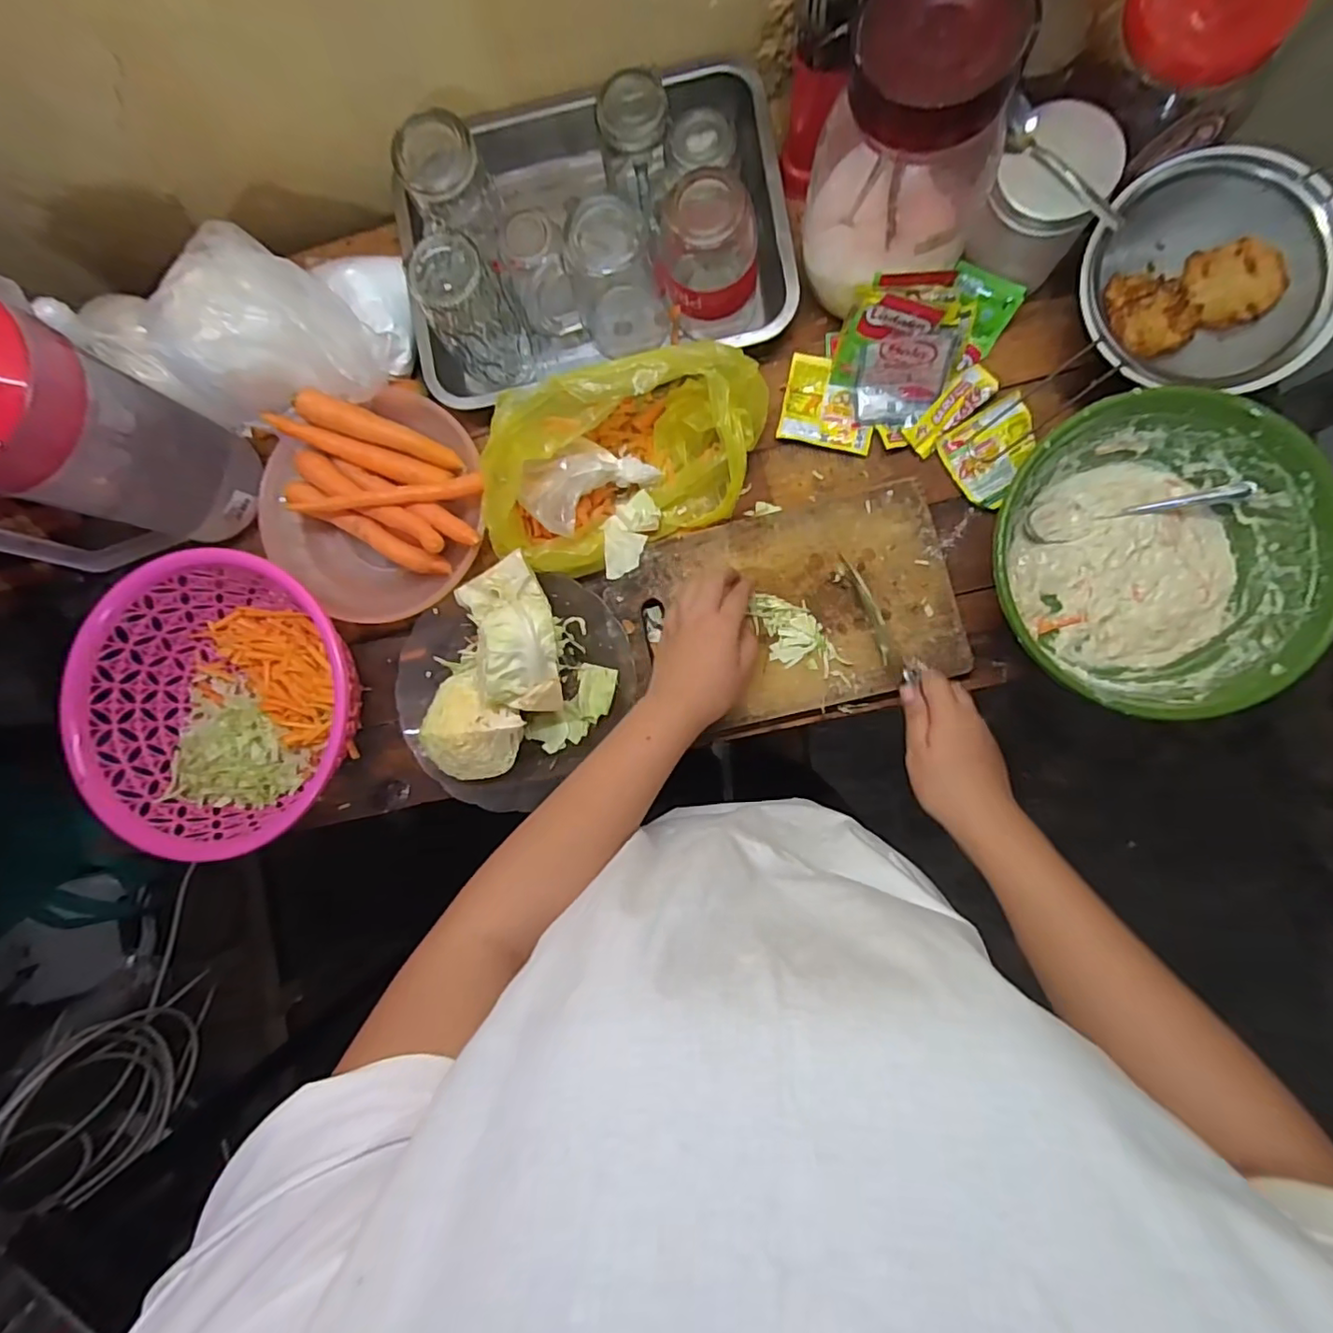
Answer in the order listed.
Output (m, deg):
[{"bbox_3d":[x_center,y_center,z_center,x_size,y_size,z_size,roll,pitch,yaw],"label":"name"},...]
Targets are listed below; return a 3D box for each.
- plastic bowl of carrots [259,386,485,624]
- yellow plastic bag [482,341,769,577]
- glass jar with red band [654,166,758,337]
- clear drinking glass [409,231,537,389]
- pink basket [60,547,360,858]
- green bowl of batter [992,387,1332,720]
[{"bbox_3d":[-0.273,-0.147,0.566,0.206,0.056,0.206,0,88,5],"label":"plastic bowl of carrots"},{"bbox_3d":[-0.037,-0.178,0.515,0.257,0.099,0.134,-21,87,4],"label":"yellow plastic bag"},{"bbox_3d":[0.037,-0.341,0.511,0.079,0.120,0.069,23,91,6],"label":"glass jar with red band"},{"bbox_3d":[-0.169,-0.307,0.526,0.066,0.126,0.072,0,88,5],"label":"clear drinking glass"},{"bbox_3d":[-0.398,0.033,0.551,0.252,0.092,0.236,0,88,5],"label":"pink basket"},{"bbox_3d":[0.378,-0.084,0.482,0.233,0.082,0.229,0,88,5],"label":"green bowl of batter"}]

